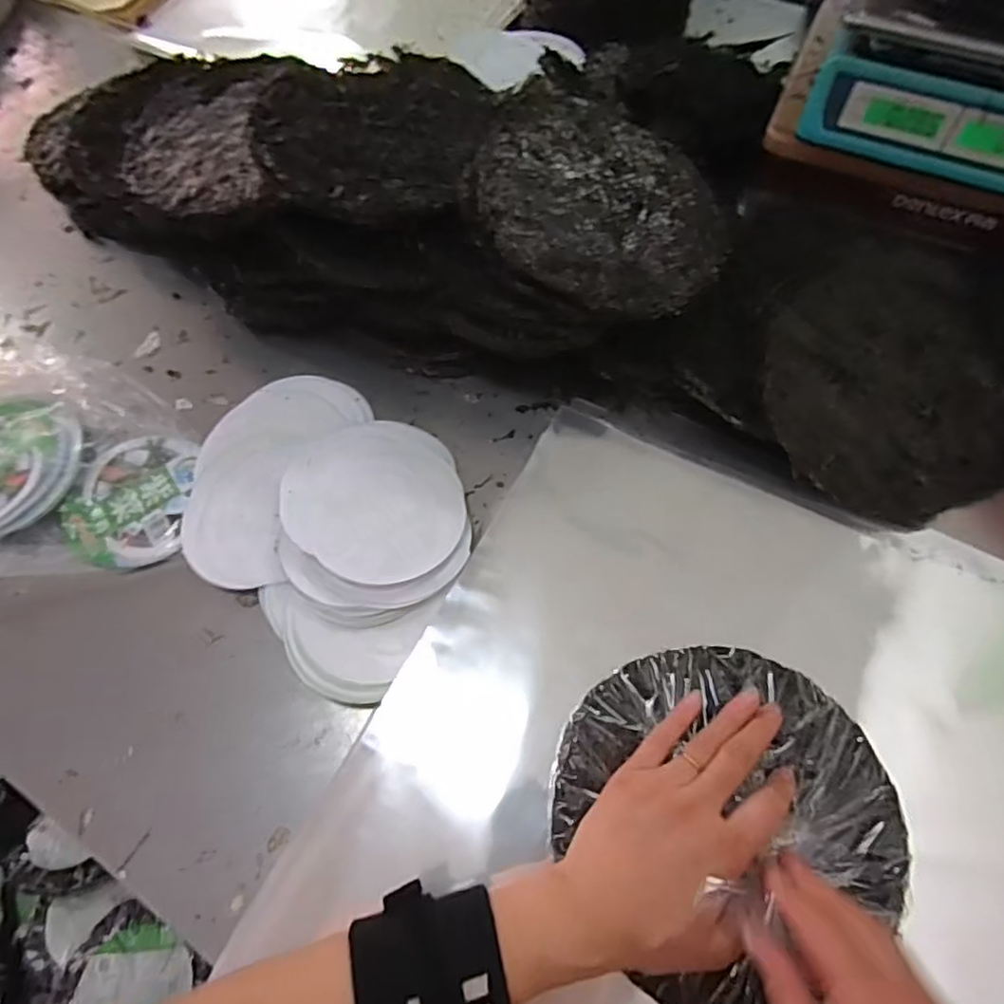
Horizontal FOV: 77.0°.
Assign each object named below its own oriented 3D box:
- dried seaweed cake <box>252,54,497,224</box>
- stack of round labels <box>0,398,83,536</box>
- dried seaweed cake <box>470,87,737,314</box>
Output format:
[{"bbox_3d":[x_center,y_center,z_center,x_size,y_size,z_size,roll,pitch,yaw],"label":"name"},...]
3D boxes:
[{"bbox_3d":[-0.106,-0.304,0.510,0.179,0.031,0.195,9,65,7],"label":"dried seaweed cake"},{"bbox_3d":[-0.419,-0.028,0.528,0.117,0.038,0.132,19,67,11],"label":"stack of round labels"},{"bbox_3d":[0.081,-0.241,0.498,0.195,0.008,0.200,3,71,-14],"label":"dried seaweed cake"}]

